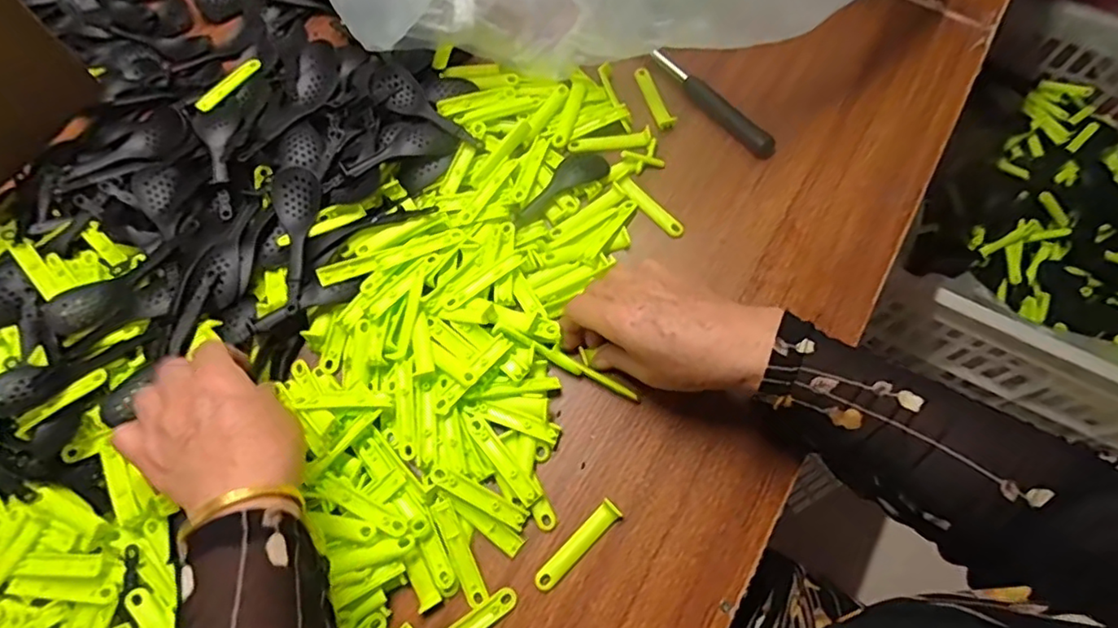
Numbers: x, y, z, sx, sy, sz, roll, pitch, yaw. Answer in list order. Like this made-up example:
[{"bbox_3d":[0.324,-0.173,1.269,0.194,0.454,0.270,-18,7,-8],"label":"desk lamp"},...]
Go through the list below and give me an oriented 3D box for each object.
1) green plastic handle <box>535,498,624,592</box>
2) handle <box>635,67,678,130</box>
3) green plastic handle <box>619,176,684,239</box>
[{"bbox_3d":[0.013,0.165,0.426,0.016,0.010,0.076,43,74,15],"label":"green plastic handle"},{"bbox_3d":[0.091,-0.207,0.576,0.016,0.006,0.073,-21,70,-8],"label":"handle"},{"bbox_3d":[0.082,-0.095,0.531,0.017,0.007,0.072,-41,73,-14],"label":"green plastic handle"}]

